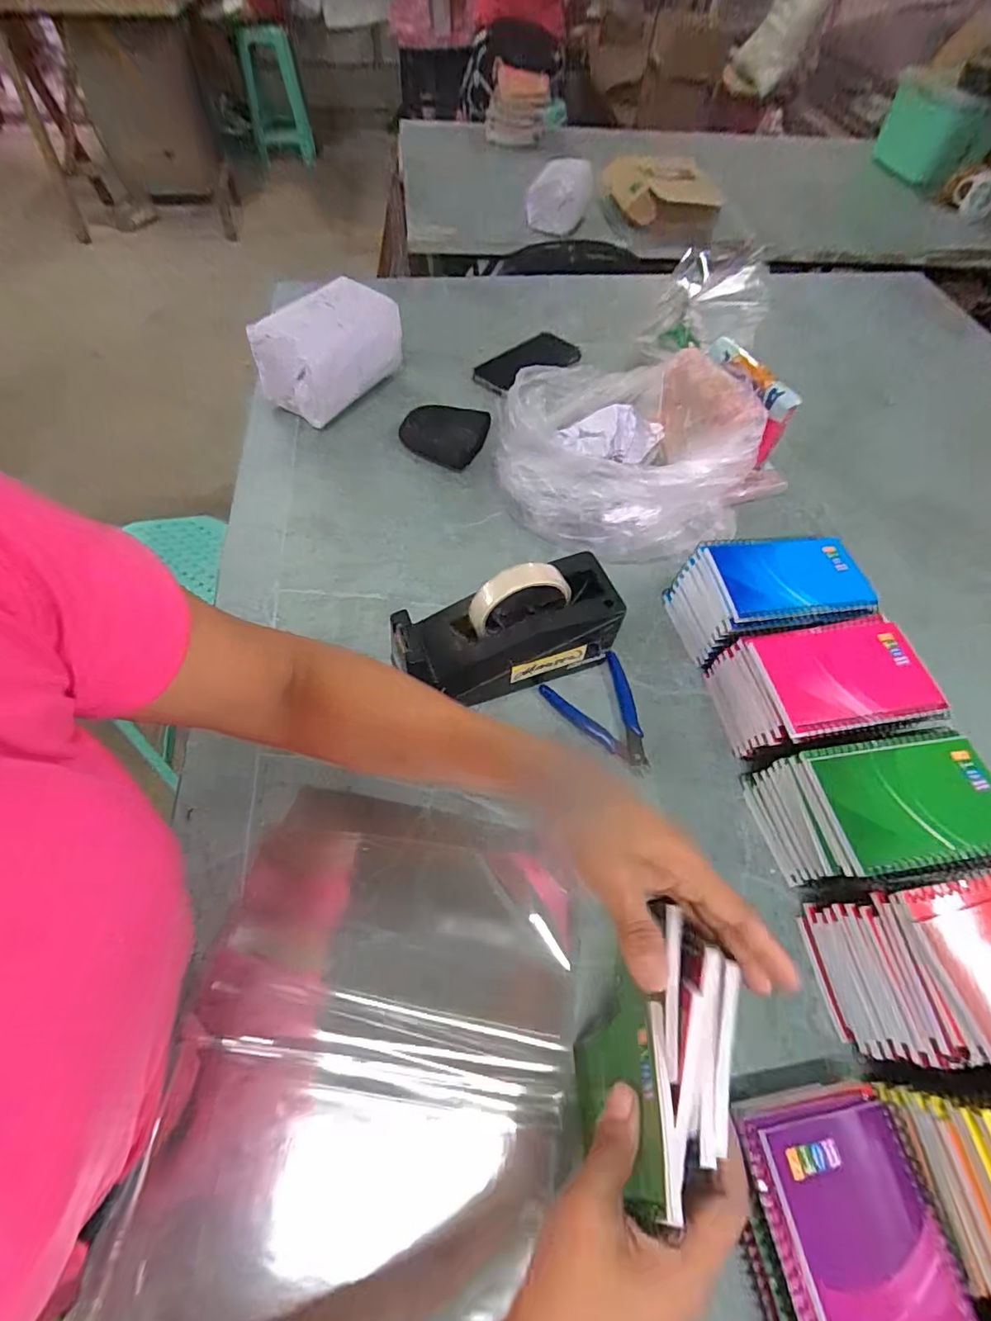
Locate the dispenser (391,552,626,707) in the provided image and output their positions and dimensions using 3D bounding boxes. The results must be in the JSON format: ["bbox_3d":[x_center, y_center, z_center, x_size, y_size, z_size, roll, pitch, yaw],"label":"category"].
[{"bbox_3d":[0.009,-0.023,0.477,0.199,0.127,0.072,-17,61,-12],"label":"dispenser"}]

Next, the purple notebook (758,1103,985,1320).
[{"bbox_3d":[0.204,0.320,0.277,0.090,0.012,0.127,-6,59,-6],"label":"purple notebook"}]

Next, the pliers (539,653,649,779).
[{"bbox_3d":[0.113,0.044,0.504,0.083,0.015,0.116,-38,66,-23],"label":"pliers"}]

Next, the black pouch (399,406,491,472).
[{"bbox_3d":[-0.072,-0.306,0.713,0.116,0.031,0.089,26,60,14],"label":"black pouch"}]

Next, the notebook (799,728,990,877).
[{"bbox_3d":[0.300,0.100,0.379,0.133,0.010,0.092,-8,58,-7],"label":"notebook"}]

